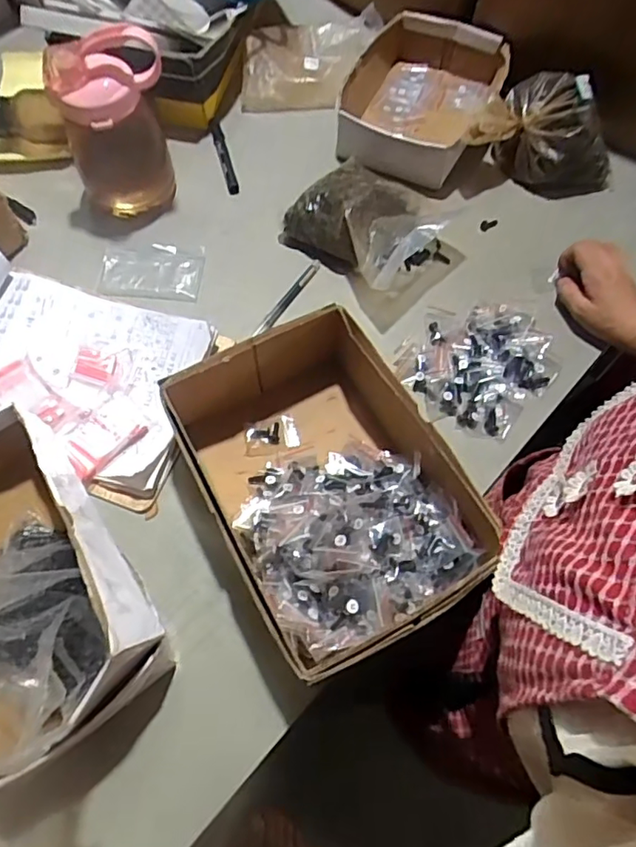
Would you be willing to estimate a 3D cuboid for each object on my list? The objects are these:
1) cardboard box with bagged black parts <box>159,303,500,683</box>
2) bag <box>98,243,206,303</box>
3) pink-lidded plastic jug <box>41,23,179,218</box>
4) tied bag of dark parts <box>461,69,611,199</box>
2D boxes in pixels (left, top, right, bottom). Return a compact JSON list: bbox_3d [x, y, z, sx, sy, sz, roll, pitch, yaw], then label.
[{"bbox_3d":[0.008,0.060,0.565,0.214,0.092,0.307,-27,69,-11],"label":"cardboard box with bagged black parts"},{"bbox_3d":[-0.212,-0.194,0.731,0.127,0.009,0.080,6,66,3],"label":"bag"},{"bbox_3d":[-0.248,-0.372,0.703,0.132,0.198,0.136,-23,68,-10],"label":"pink-lidded plastic jug"},{"bbox_3d":[0.305,-0.388,0.773,0.196,0.108,0.108,10,67,5],"label":"tied bag of dark parts"}]

